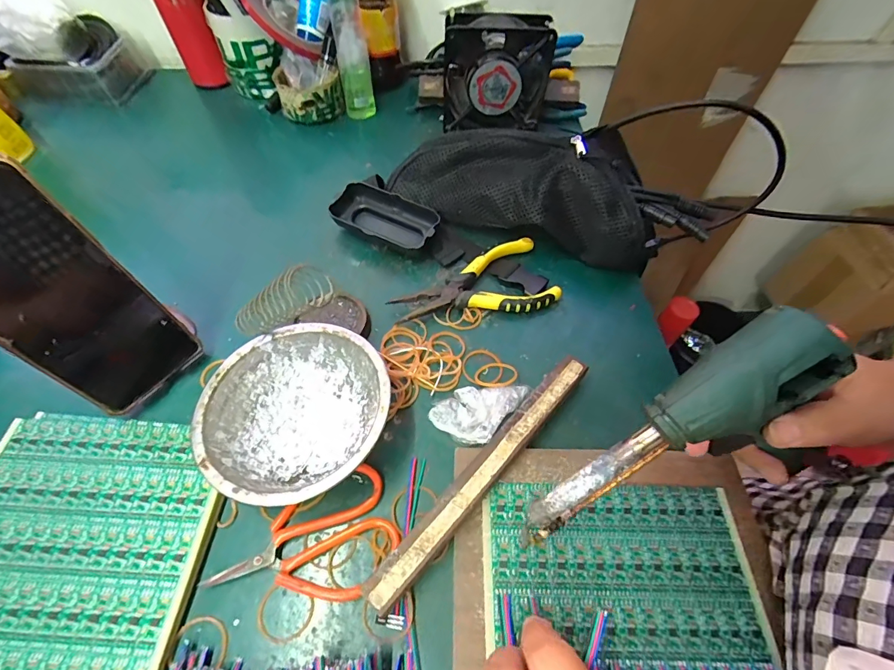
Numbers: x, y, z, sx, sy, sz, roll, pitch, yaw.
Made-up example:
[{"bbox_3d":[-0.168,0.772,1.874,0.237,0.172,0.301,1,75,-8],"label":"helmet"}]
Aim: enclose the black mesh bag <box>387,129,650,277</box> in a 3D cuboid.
[{"bbox_3d":[0.077,-0.144,0.398,0.260,0.088,0.083,17,58,9],"label":"black mesh bag"}]

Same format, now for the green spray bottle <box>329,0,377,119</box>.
[{"bbox_3d":[-0.116,-0.353,0.487,0.041,0.170,0.037,-6,58,-6],"label":"green spray bottle"}]

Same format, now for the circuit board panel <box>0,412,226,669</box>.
[{"bbox_3d":[-0.239,0.148,0.244,0.167,0.008,0.195,5,57,1],"label":"circuit board panel"}]

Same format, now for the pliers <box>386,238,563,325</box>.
[{"bbox_3d":[0.026,-0.040,0.366,0.144,0.020,0.071,-18,60,-14],"label":"pliers"}]

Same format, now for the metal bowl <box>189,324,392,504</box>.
[{"bbox_3d":[-0.104,0.055,0.286,0.125,0.042,0.120,1,57,-2],"label":"metal bowl"}]

